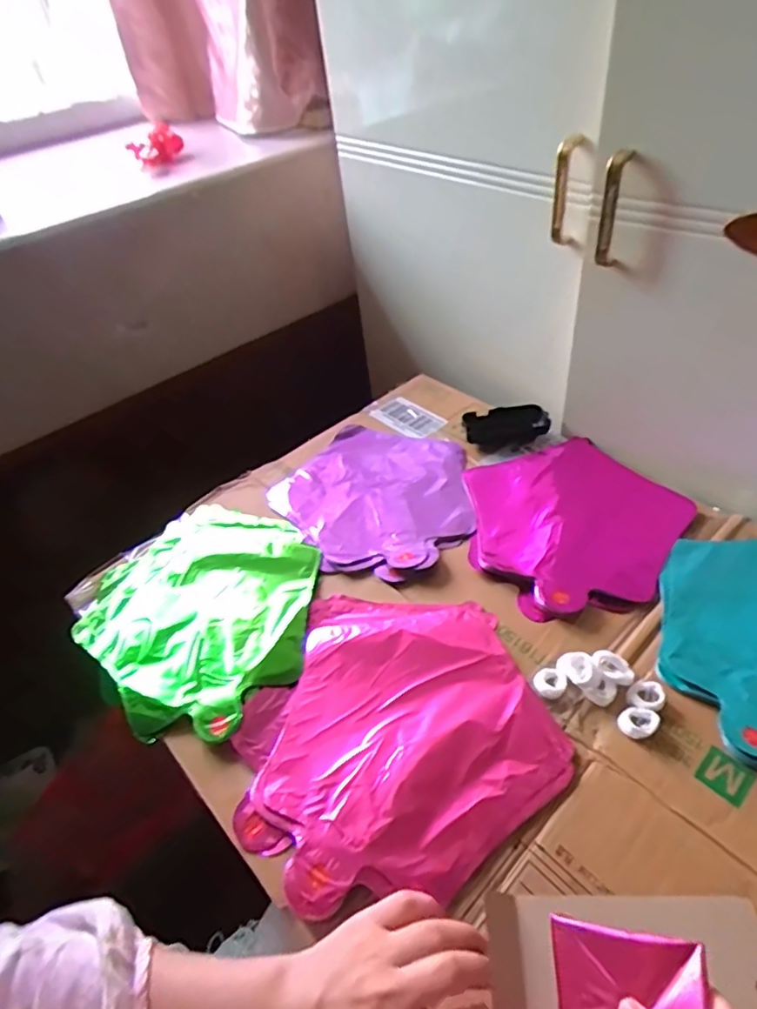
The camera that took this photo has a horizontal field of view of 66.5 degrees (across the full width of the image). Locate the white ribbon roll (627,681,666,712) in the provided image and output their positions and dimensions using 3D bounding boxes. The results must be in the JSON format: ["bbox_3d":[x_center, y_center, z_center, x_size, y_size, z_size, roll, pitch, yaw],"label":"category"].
[{"bbox_3d":[0.219,0.156,0.471,0.027,0.010,0.029,-4,45,4],"label":"white ribbon roll"}]

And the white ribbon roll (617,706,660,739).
[{"bbox_3d":[0.205,0.173,0.456,0.028,0.009,0.025,-34,51,-25],"label":"white ribbon roll"}]

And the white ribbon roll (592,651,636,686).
[{"bbox_3d":[0.197,0.141,0.488,0.034,0.020,0.024,30,55,32],"label":"white ribbon roll"}]

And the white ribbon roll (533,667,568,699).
[{"bbox_3d":[0.146,0.151,0.489,0.025,0.007,0.025,-4,45,4],"label":"white ribbon roll"}]

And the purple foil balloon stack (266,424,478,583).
[{"bbox_3d":[0.006,-0.015,0.688,0.232,0.020,0.236,27,54,30],"label":"purple foil balloon stack"}]

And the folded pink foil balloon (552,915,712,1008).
[{"bbox_3d":[0.141,0.295,0.322,0.082,0.008,0.092,-15,47,33],"label":"folded pink foil balloon"}]

